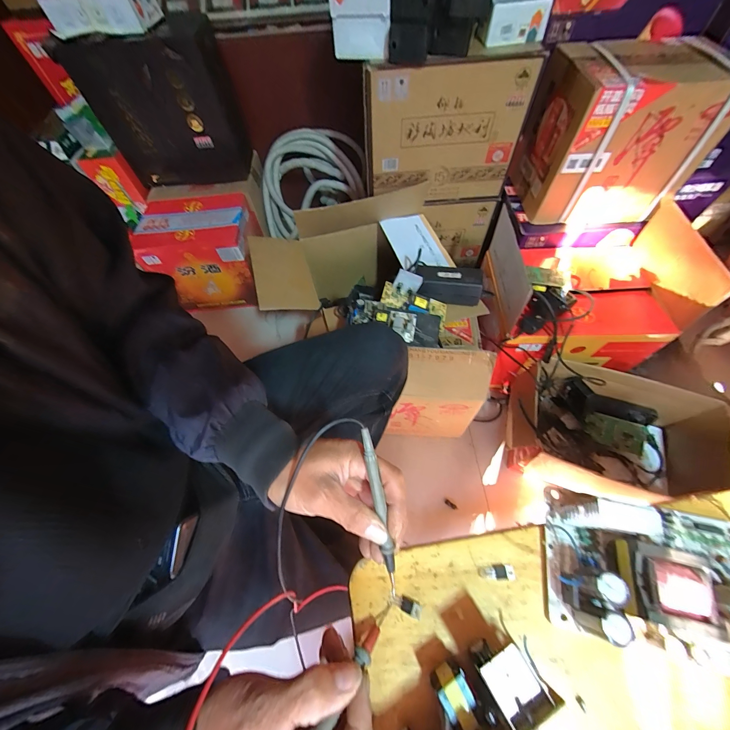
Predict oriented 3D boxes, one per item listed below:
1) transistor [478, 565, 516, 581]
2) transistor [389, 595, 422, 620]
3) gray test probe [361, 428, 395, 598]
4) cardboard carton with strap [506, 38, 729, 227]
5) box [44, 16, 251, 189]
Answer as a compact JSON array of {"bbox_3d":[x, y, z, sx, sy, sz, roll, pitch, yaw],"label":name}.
[{"bbox_3d":[0.116,0.181,0.272,0.030,0.004,0.011,2,61,5],"label":"transistor"},{"bbox_3d":[0.035,0.204,0.264,0.027,0.005,0.011,20,64,14],"label":"transistor"},{"bbox_3d":[0.013,0.126,0.266,0.009,0.010,0.146,-10,94,-2],"label":"gray test probe"},{"bbox_3d":[0.579,-0.533,0.741,0.352,0.289,0.229,3,61,5],"label":"cardboard carton with strap"},{"bbox_3d":[-0.586,-0.762,0.949,0.384,0.371,0.165,3,61,5],"label":"box"}]

